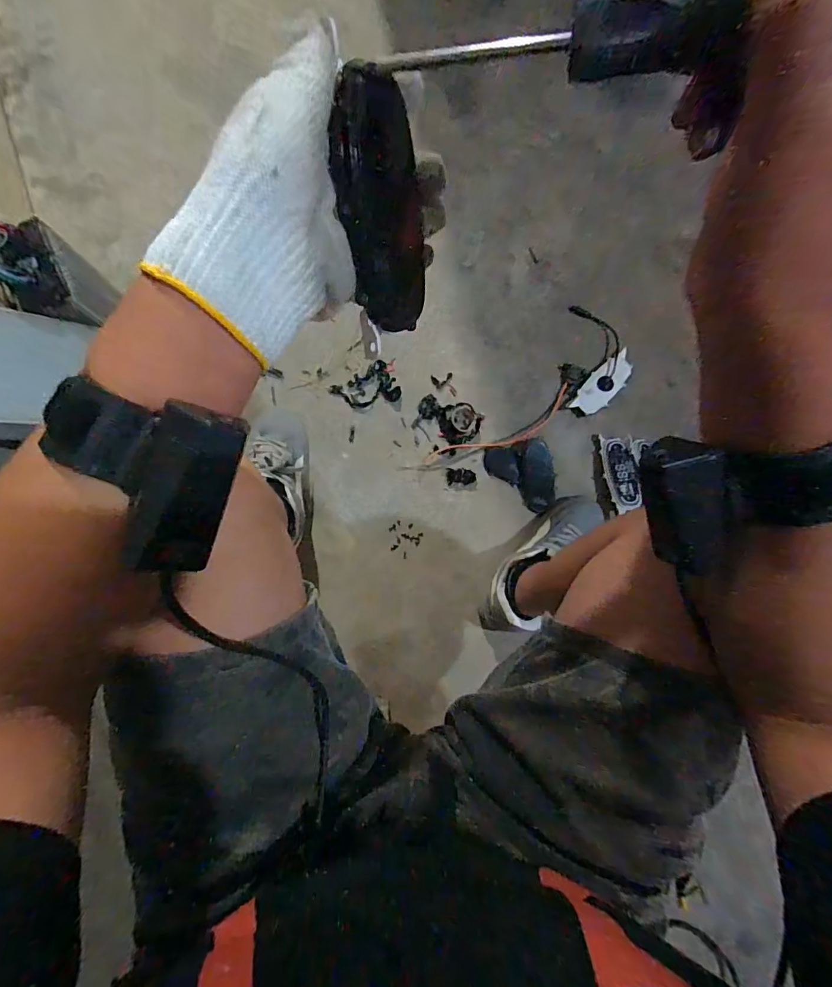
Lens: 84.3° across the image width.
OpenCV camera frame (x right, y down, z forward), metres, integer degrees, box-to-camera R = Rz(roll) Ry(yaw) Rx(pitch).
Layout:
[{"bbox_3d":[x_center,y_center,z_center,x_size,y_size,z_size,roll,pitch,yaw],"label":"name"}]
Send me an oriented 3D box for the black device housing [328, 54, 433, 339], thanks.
[{"bbox_3d":[-0.020,-0.160,0.263,0.044,0.023,0.125,-11,117,-5],"label":"black device housing"}]

